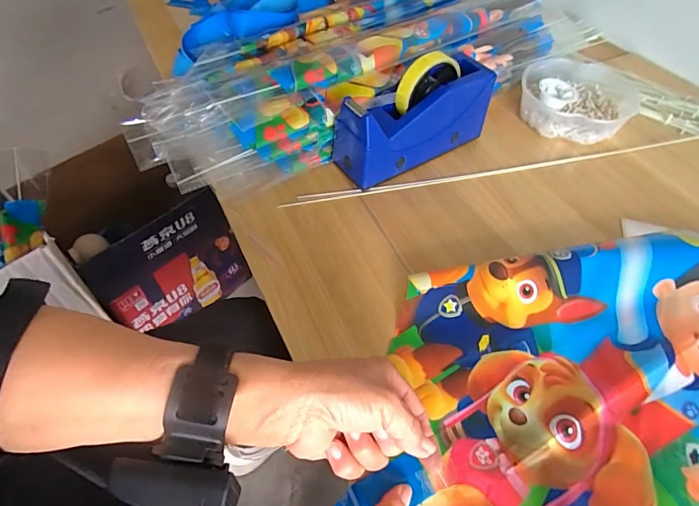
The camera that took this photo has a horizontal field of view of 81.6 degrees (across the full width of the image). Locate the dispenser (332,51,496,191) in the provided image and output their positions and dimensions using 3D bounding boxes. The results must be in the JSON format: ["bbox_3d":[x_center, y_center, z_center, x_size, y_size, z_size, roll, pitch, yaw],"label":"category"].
[{"bbox_3d":[0.079,-0.171,0.492,0.197,0.112,0.072,-28,59,-21],"label":"dispenser"}]

